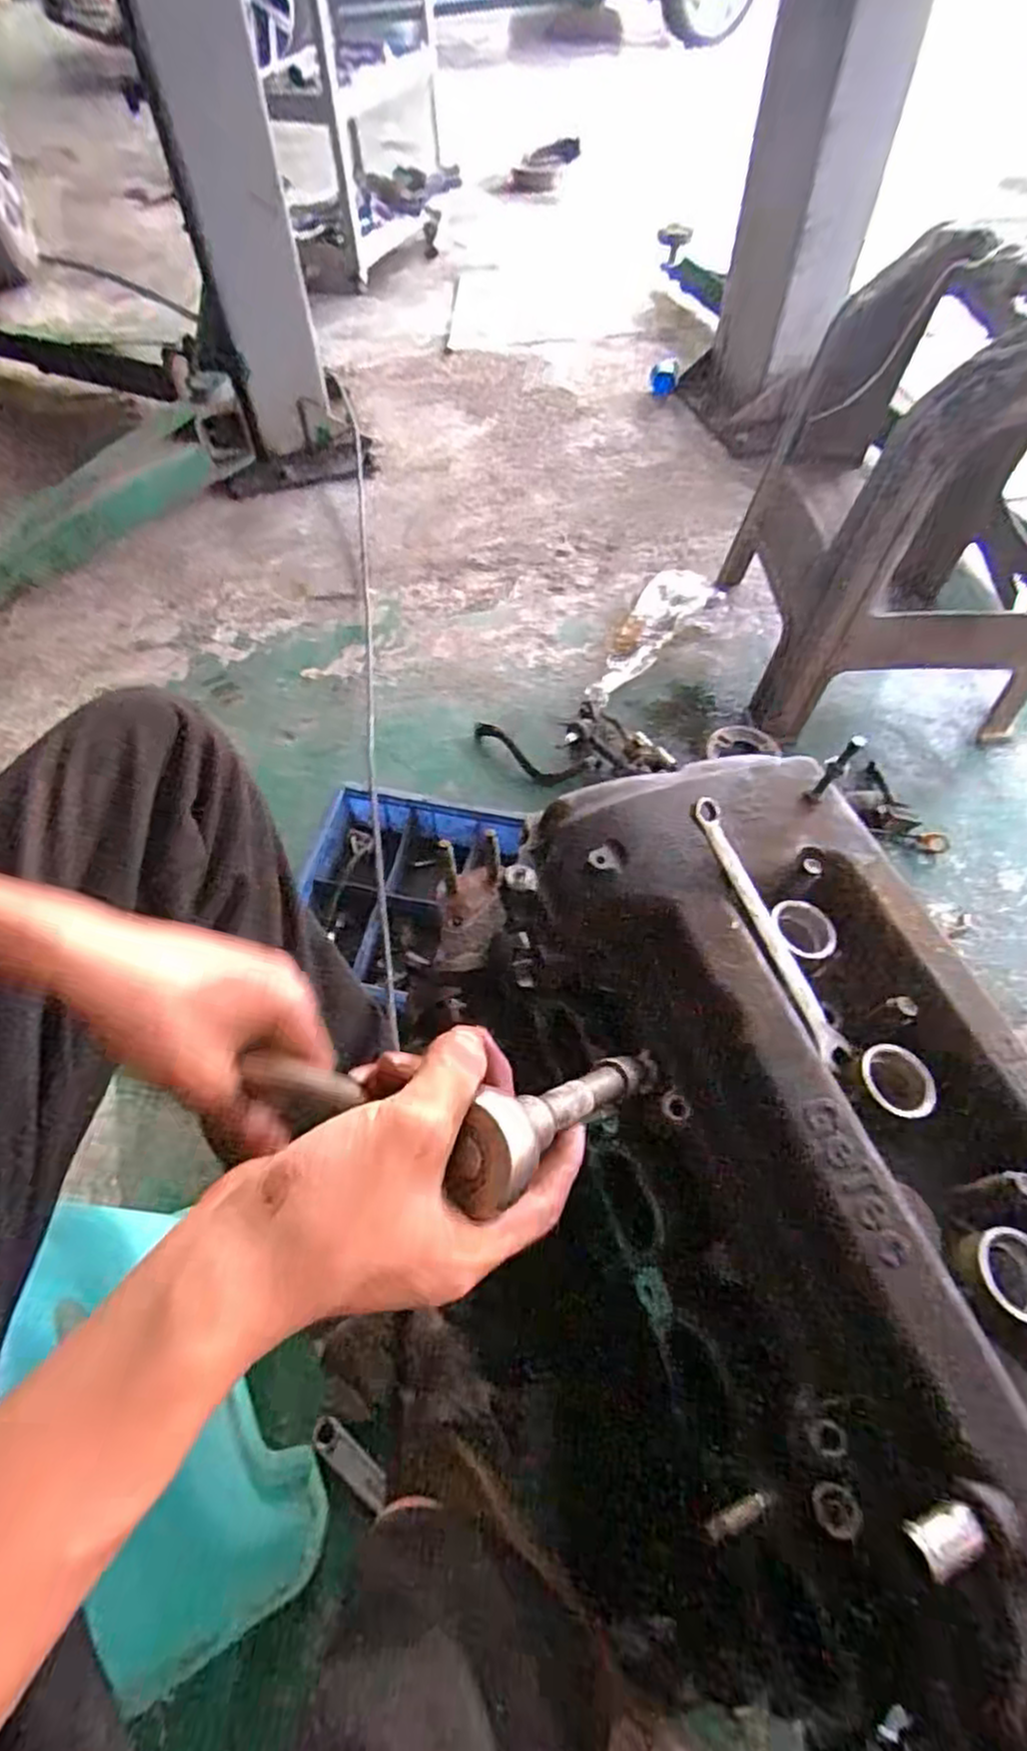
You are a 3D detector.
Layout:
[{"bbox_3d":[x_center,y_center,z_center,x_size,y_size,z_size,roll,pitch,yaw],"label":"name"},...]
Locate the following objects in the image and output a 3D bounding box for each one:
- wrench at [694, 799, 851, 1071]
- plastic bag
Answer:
[{"bbox_3d":[0.137,0.027,0.389,0.015,0.007,0.151,-24,82,-14],"label":"wrench"},{"bbox_3d":[0.247,-0.477,1.406,0.133,0.038,0.441,35,64,21],"label":"plastic bag"}]

